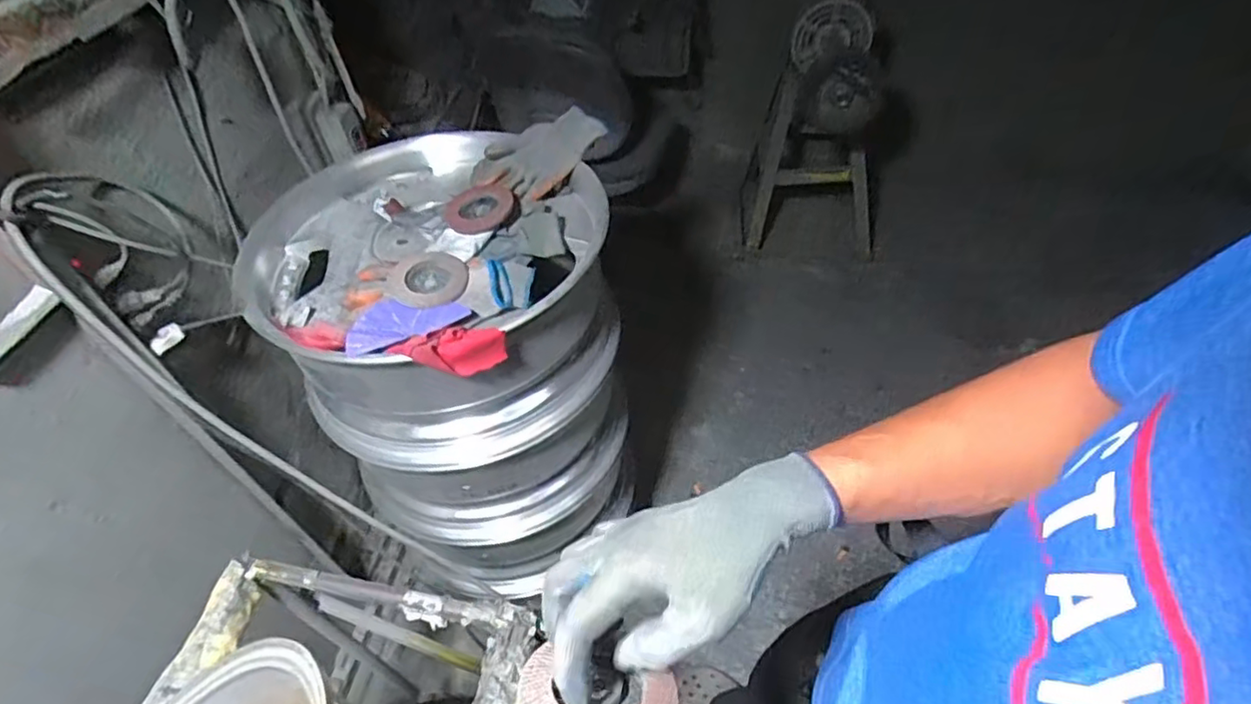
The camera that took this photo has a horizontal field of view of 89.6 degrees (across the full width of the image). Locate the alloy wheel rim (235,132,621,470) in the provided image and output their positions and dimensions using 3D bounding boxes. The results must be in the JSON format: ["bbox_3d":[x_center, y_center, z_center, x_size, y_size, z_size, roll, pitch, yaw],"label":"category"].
[{"bbox_3d":[-0.282,-0.092,0.945,0.481,0.257,0.461,-2,48,3],"label":"alloy wheel rim"}]

